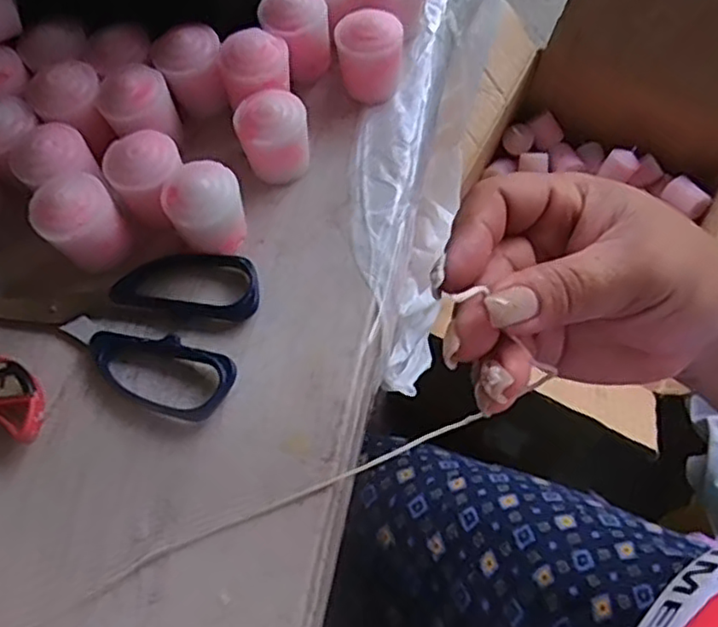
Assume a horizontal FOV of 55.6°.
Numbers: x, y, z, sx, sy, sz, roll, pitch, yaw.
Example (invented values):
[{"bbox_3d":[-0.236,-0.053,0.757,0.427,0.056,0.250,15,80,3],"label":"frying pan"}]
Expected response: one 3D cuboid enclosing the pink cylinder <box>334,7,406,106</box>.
[{"bbox_3d":[0.006,-0.147,0.388,0.036,0.043,0.033,-1,66,2],"label":"pink cylinder"}]

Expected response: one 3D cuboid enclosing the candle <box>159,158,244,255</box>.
[{"bbox_3d":[-0.078,-0.051,0.349,0.036,0.042,0.039,-1,66,2],"label":"candle"}]

